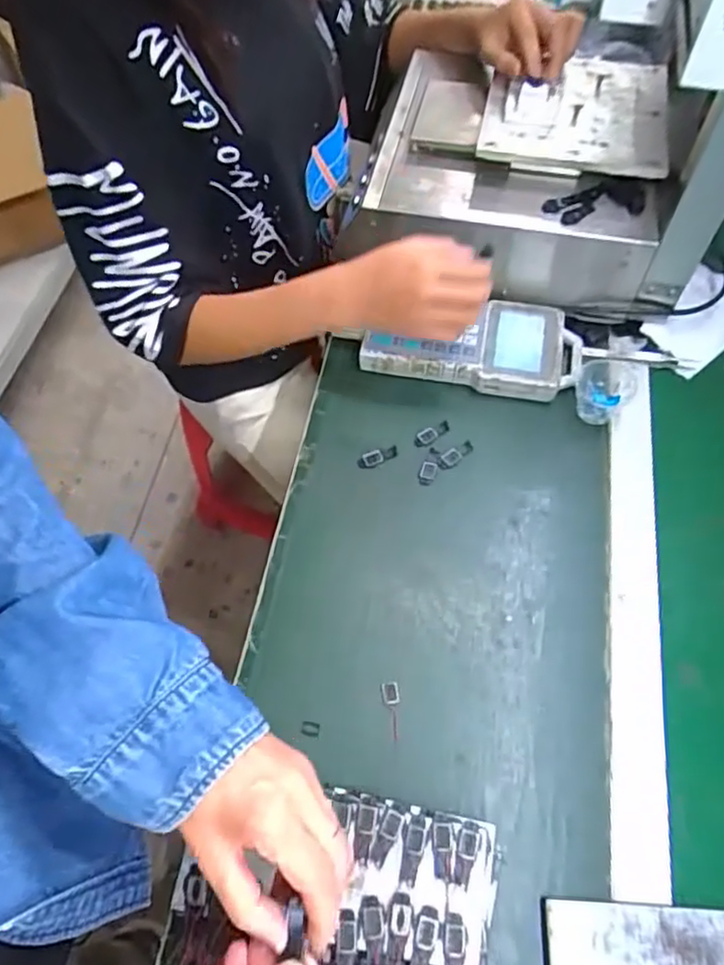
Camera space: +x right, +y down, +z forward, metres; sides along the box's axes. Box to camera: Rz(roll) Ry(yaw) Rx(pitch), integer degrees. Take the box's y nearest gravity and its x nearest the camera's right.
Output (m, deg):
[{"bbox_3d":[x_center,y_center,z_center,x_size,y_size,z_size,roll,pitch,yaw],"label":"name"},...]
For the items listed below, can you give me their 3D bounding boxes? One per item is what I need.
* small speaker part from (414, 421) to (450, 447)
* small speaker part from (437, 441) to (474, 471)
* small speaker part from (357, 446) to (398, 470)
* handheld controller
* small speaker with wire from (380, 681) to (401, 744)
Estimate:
[{"bbox_3d":[0.070,-0.049,0.644,0.040,0.004,0.016,-34,64,-17],"label":"small speaker part"},{"bbox_3d":[0.092,-0.028,0.631,0.040,0.004,0.016,-33,64,-17],"label":"small speaker part"},{"bbox_3d":[0.016,-0.024,0.633,0.042,0.004,0.017,-24,62,-12],"label":"small speaker part"},{"bbox_3d":[0.118,-0.148,0.682,0.223,0.035,0.114,12,61,9],"label":"handheld controller"},{"bbox_3d":[0.024,0.182,0.512,0.015,0.004,0.043,-4,60,-1],"label":"small speaker with wire"}]

